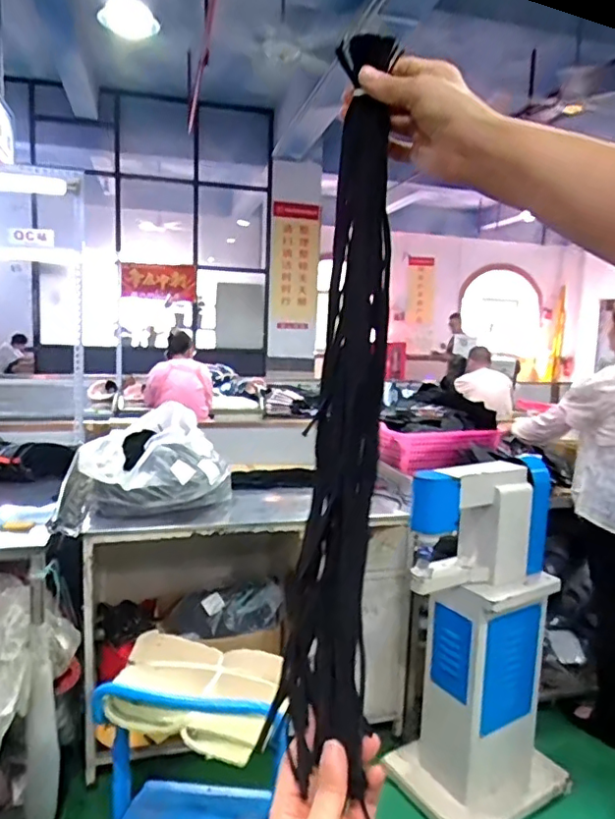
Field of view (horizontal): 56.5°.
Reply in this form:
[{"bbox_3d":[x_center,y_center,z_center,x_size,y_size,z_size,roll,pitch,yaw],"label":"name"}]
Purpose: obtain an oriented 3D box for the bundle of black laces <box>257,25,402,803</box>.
[{"bbox_3d":[0.033,-0.017,0.455,0.058,0.530,0.080,4,-6,15],"label":"bundle of black laces"}]

